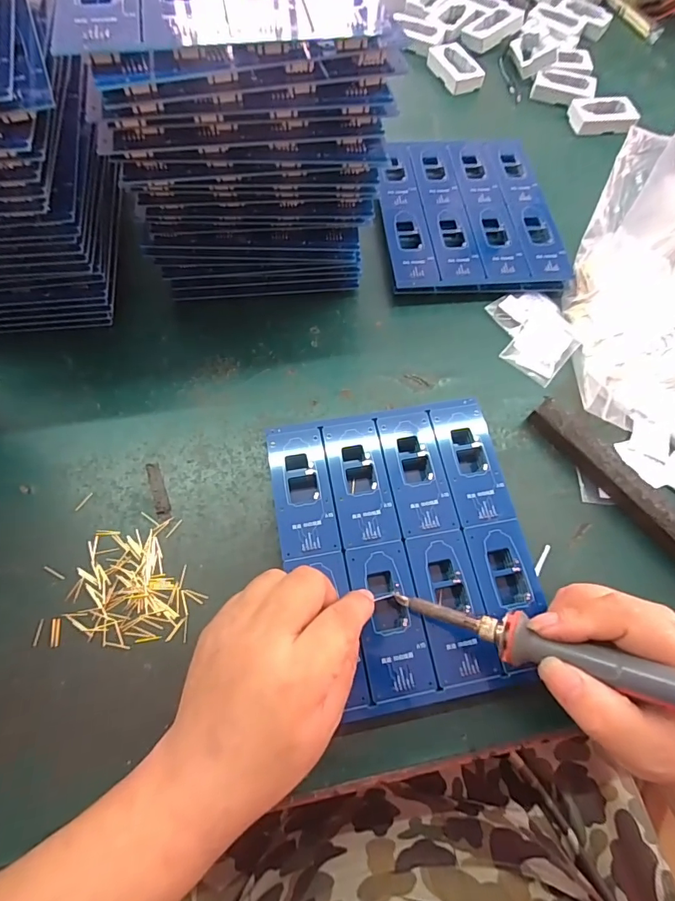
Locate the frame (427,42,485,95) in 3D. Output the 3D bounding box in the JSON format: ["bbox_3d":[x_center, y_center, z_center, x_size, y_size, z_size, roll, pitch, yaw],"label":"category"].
[{"bbox_3d":[0.140,-0.456,0.523,0.043,0.014,0.072,-23,71,-11],"label":"frame"}]

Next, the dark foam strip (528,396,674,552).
[{"bbox_3d":[0.234,0.053,0.316,0.022,0.020,0.236,-37,74,-15],"label":"dark foam strip"}]

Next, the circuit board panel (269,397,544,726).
[{"bbox_3d":[0.045,0.064,0.299,0.159,0.013,0.192,-9,69,-6],"label":"circuit board panel"}]

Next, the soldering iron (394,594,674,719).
[{"bbox_3d":[0.134,0.108,0.216,0.222,0.019,0.021,8,65,32],"label":"soldering iron"}]

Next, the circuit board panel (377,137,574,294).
[{"bbox_3d":[0.121,-0.230,0.425,0.163,0.017,0.186,-7,69,-5],"label":"circuit board panel"}]

